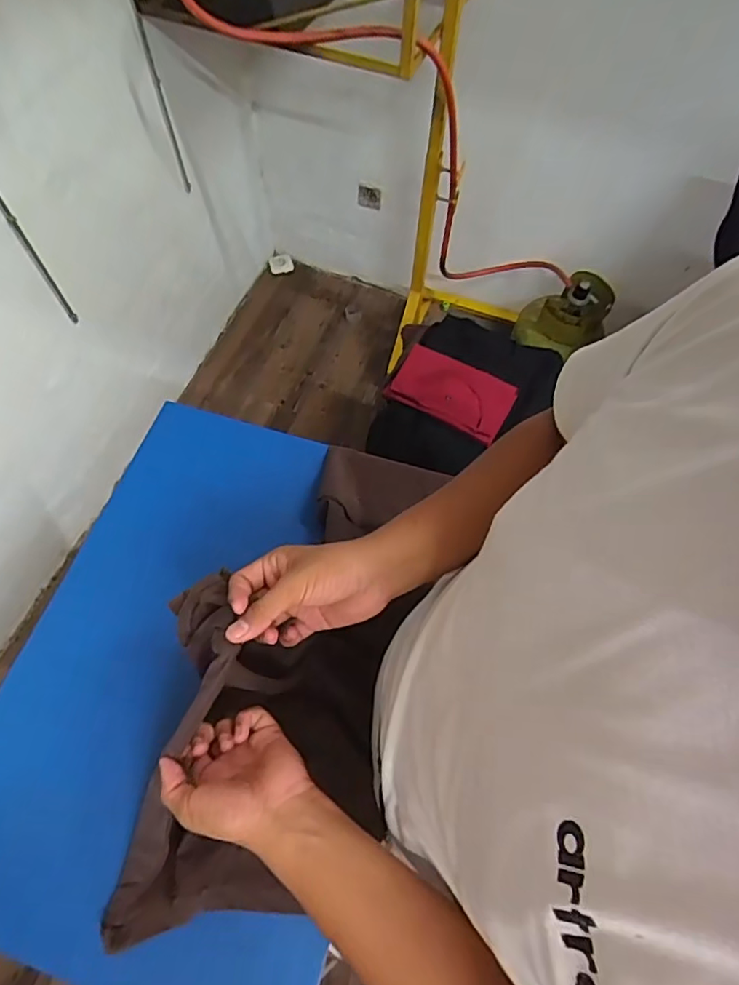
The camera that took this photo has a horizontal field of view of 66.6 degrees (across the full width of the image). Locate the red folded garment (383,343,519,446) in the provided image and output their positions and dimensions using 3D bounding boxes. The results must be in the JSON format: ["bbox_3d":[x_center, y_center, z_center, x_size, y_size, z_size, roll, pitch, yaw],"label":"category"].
[{"bbox_3d":[0.177,-0.215,1.199,0.251,0.043,0.149,26,66,10],"label":"red folded garment"}]

